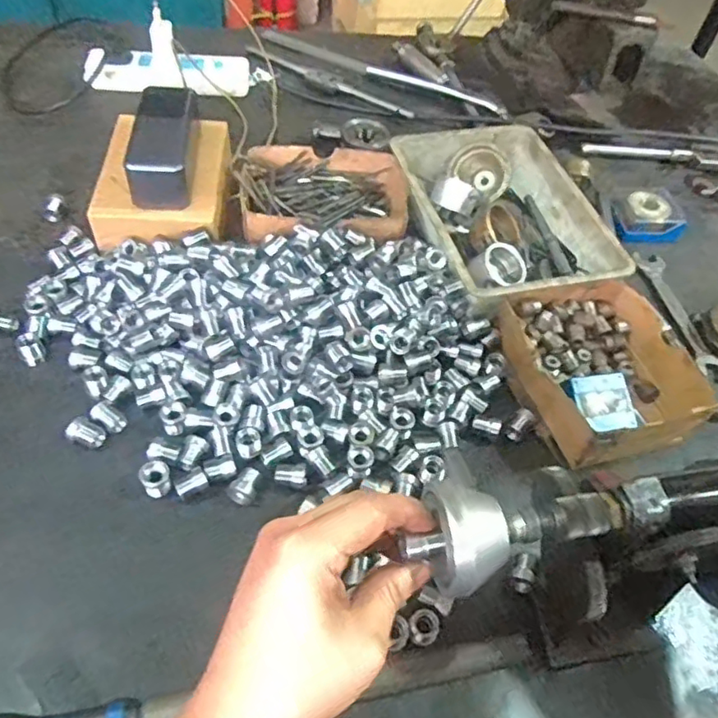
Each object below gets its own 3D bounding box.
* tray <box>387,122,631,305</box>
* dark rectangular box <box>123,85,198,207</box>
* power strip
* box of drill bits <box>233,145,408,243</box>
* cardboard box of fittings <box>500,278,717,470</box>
[{"bbox_3d":[0.145,-0.154,0.645,0.170,0.059,0.251,-11,54,-14],"label":"tray"},{"bbox_3d":[-0.192,-0.211,0.602,0.051,0.054,0.142,0,52,-7],"label":"dark rectangular box"},{"bbox_3d":[-0.251,-0.378,0.799,0.210,0.037,0.069,0,52,-6],"label":"power strip"},{"bbox_3d":[-0.036,-0.171,0.656,0.182,0.048,0.141,-4,52,-8],"label":"box of drill bits"},{"bbox_3d":[0.226,0.003,0.557,0.167,0.048,0.174,-14,55,-16],"label":"cardboard box of fittings"}]

